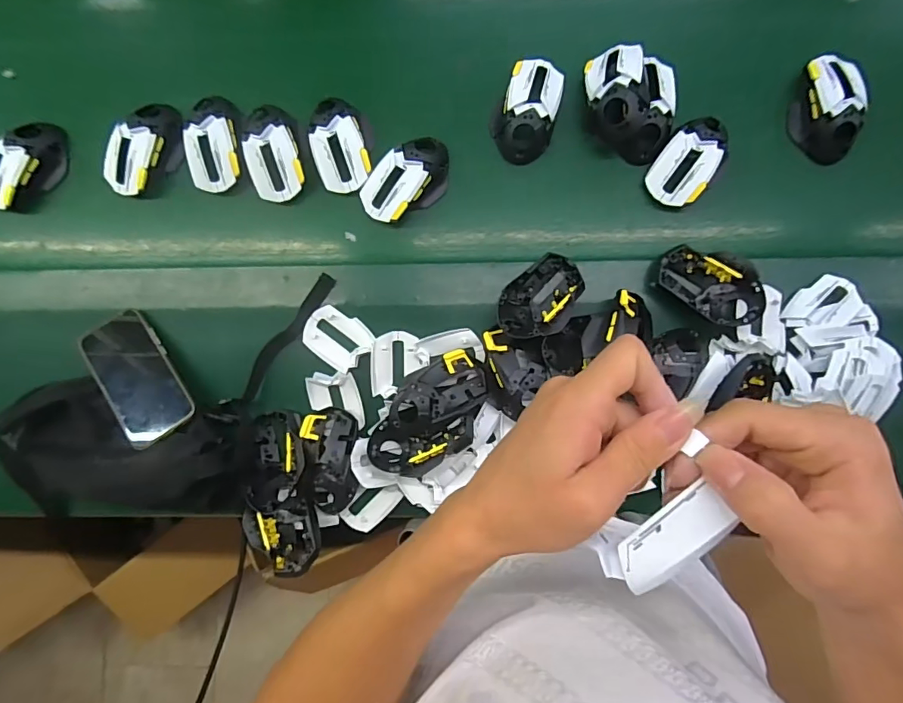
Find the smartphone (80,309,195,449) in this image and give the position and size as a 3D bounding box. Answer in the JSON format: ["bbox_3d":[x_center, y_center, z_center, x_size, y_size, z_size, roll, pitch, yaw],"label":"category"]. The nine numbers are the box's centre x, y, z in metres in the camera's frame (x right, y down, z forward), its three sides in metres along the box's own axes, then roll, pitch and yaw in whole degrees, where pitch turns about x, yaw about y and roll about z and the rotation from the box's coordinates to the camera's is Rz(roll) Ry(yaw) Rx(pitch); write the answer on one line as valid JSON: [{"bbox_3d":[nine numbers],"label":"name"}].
[{"bbox_3d":[-0.363,0.028,0.569,0.079,0.009,0.161,-33,77,-7],"label":"smartphone"}]

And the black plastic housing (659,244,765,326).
[{"bbox_3d":[0.292,-0.077,0.559,0.117,0.042,0.070,36,89,1],"label":"black plastic housing"}]

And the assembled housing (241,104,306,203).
[{"bbox_3d":[-0.213,-0.239,0.582,0.061,0.026,0.115,-11,88,0],"label":"assembled housing"}]

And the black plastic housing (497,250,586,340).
[{"bbox_3d":[0.102,-0.059,0.564,0.112,0.042,0.075,-38,88,0],"label":"black plastic housing"}]

